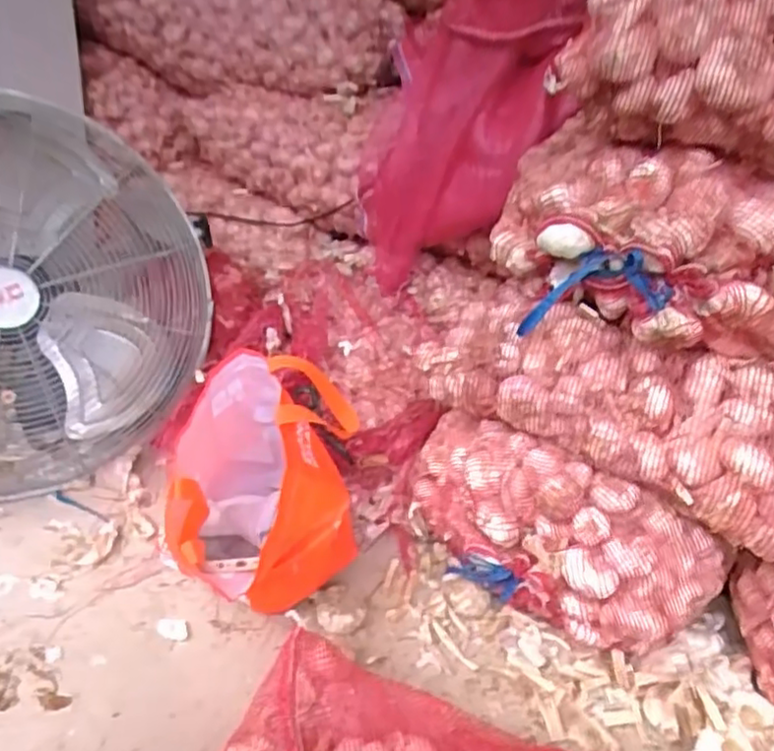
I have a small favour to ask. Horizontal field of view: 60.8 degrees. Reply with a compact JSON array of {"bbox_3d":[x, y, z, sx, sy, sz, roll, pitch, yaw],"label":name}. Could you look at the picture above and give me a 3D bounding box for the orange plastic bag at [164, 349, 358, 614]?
[{"bbox_3d":[-0.166,0.132,0.825,0.217,0.286,0.234,-6,33,-23],"label":"orange plastic bag"}]

